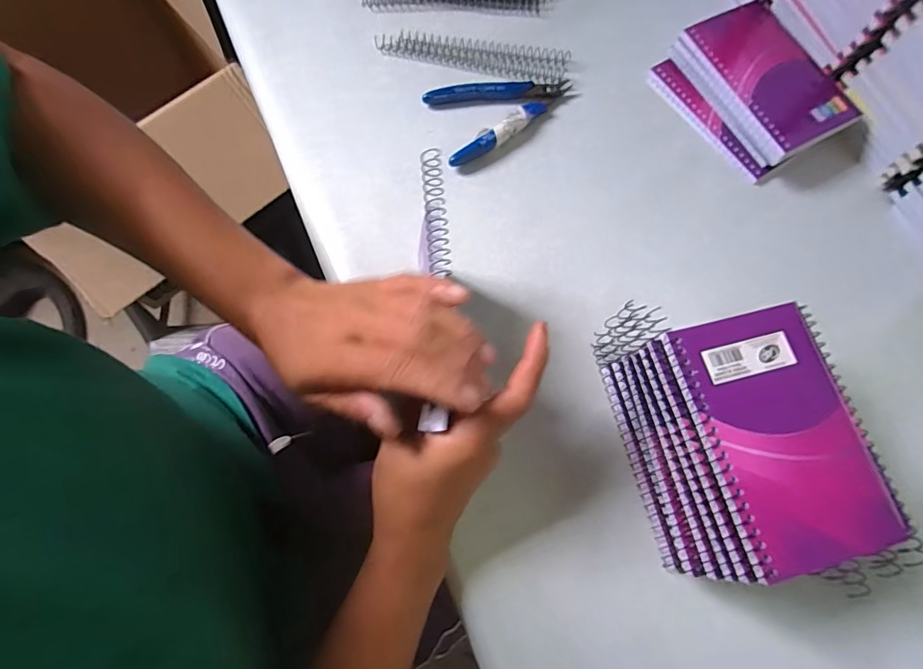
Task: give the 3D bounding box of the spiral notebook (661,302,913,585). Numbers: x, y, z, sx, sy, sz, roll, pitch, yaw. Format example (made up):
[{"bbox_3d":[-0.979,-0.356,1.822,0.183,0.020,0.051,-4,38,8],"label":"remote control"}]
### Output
[{"bbox_3d":[0.170,0.050,0.252,0.088,0.007,0.128,-13,75,-6],"label":"spiral notebook"}]

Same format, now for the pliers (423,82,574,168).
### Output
[{"bbox_3d":[0.037,-0.181,0.386,0.118,0.013,0.069,-18,76,-7],"label":"pliers"}]

